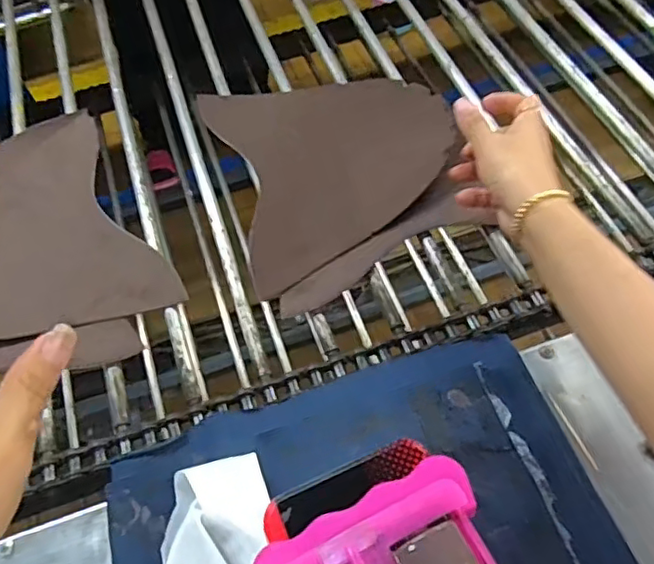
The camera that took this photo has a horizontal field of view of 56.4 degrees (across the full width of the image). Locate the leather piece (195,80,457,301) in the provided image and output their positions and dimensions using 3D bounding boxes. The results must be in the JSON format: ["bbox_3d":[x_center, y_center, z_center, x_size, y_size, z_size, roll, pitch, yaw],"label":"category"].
[{"bbox_3d":[0.005,-0.130,0.590,0.225,0.024,0.244,-22,60,-9],"label":"leather piece"}]

